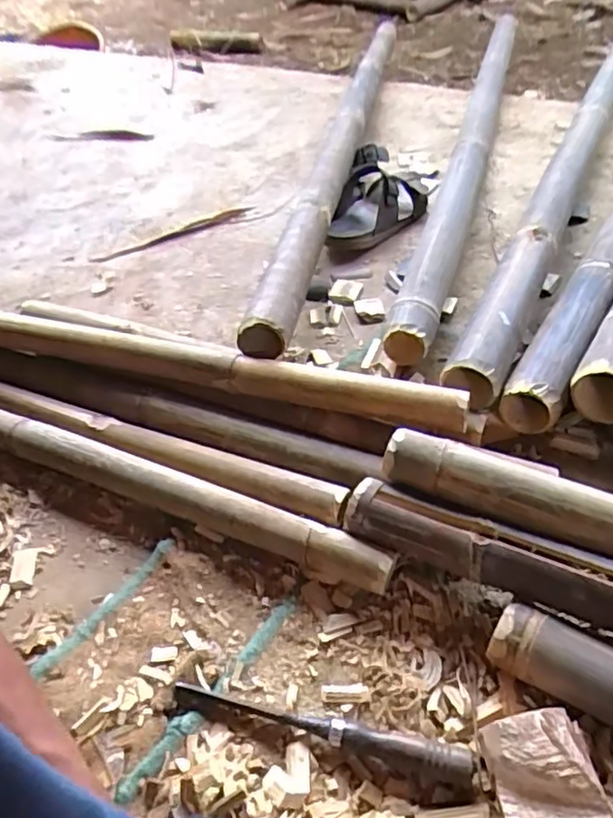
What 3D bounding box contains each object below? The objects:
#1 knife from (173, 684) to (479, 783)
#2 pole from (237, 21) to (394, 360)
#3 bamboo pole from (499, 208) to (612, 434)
[{"bbox_3d":[0.008,0.254,0.485,0.246,0.020,0.023,7,47,13],"label":"knife"},{"bbox_3d":[0.082,-0.527,1.150,0.058,0.062,1.344,6,47,12],"label":"pole"},{"bbox_3d":[0.560,-0.364,0.975,0.064,0.059,1.169,24,53,26],"label":"bamboo pole"}]

